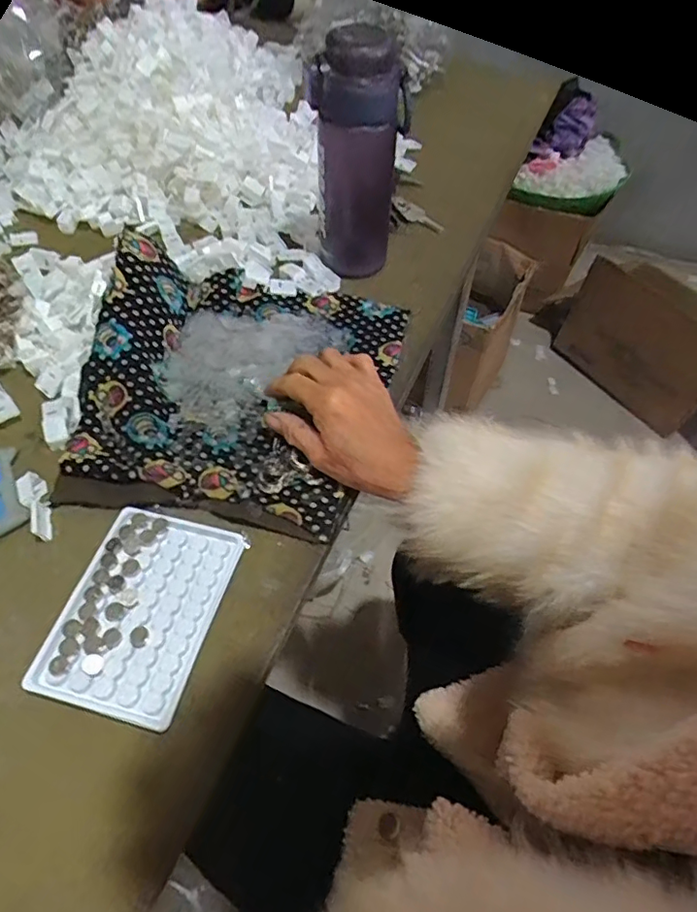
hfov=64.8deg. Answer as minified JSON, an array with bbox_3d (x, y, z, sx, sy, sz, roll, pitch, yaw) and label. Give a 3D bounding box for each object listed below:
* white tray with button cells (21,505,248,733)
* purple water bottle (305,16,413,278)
[{"bbox_3d":[-0.137,0.101,0.367,0.095,0.016,0.131,13,56,8],"label":"white tray with button cells"},{"bbox_3d":[0.008,-0.284,0.529,0.074,0.196,0.063,22,57,14],"label":"purple water bottle"}]

